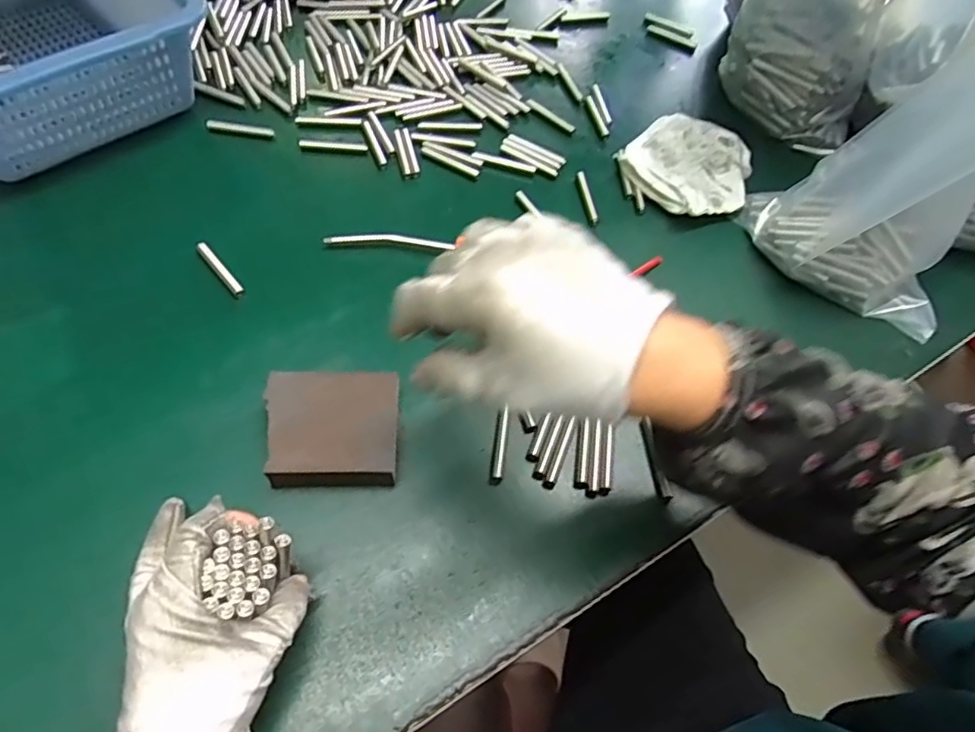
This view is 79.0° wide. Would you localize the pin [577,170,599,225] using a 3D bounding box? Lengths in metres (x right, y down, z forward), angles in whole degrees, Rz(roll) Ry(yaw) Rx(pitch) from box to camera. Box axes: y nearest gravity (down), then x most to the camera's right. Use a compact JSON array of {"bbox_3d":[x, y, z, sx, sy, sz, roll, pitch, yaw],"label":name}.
[{"bbox_3d":[0.086,-0.146,0.511,0.009,0.009,0.060,-5,59,-8],"label":"pin"}]

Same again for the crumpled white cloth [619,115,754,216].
[{"bbox_3d":[0.179,-0.177,0.527,0.102,0.029,0.108,-30,65,-21],"label":"crumpled white cloth"}]

